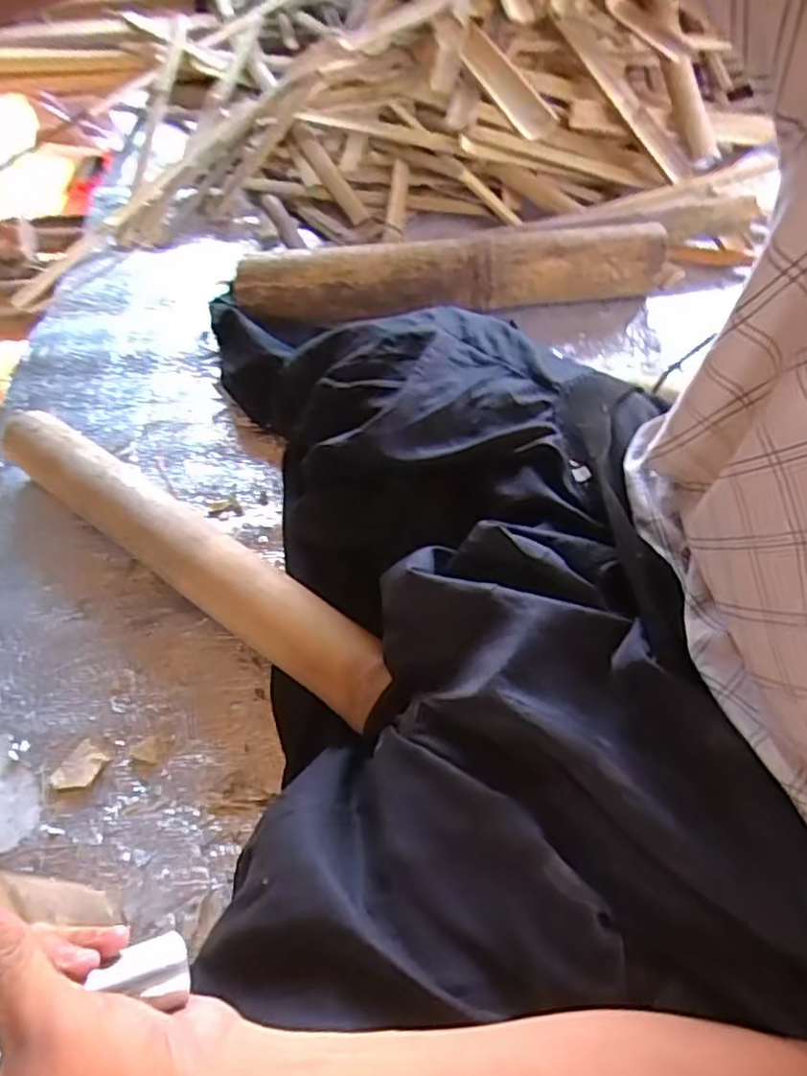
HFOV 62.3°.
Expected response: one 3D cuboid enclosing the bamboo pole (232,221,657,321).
[{"bbox_3d":[0.058,-0.333,0.843,0.530,0.085,0.081,-6,51,0],"label":"bamboo pole"}]

